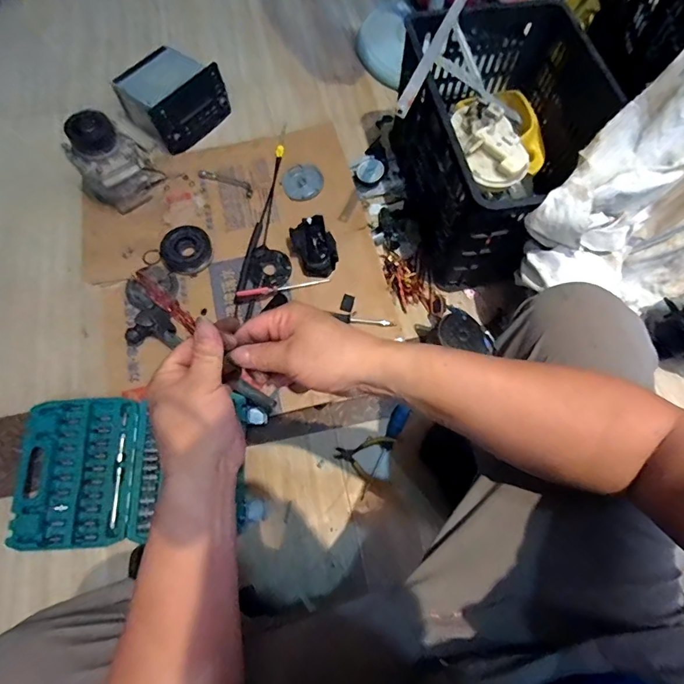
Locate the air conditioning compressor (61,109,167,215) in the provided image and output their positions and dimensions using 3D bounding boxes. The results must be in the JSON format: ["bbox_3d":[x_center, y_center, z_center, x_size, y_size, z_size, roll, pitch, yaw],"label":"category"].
[{"bbox_3d":[-0.514,-0.408,0.932,0.162,0.183,0.131,-40,71,-12],"label":"air conditioning compressor"}]

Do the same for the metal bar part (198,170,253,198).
[{"bbox_3d":[-0.273,-0.382,1.007,0.150,0.007,0.035,26,70,9],"label":"metal bar part"}]

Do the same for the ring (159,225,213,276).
[{"bbox_3d":[-0.338,-0.198,0.914,0.100,0.037,0.098,0,68,-1],"label":"ring"}]

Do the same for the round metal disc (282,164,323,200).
[{"bbox_3d":[-0.093,-0.380,1.003,0.095,0.014,0.095,0,68,-1],"label":"round metal disc"}]

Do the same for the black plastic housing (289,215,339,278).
[{"bbox_3d":[-0.059,-0.200,0.907,0.087,0.065,0.117,-21,68,-5],"label":"black plastic housing"}]

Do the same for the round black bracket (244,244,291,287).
[{"bbox_3d":[-0.159,-0.162,0.916,0.095,0.010,0.097,0,68,-1],"label":"round black bracket"}]

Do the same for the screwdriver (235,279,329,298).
[{"bbox_3d":[-0.123,-0.114,0.890,0.190,0.017,0.022,-11,66,-16],"label":"screwdriver"}]

